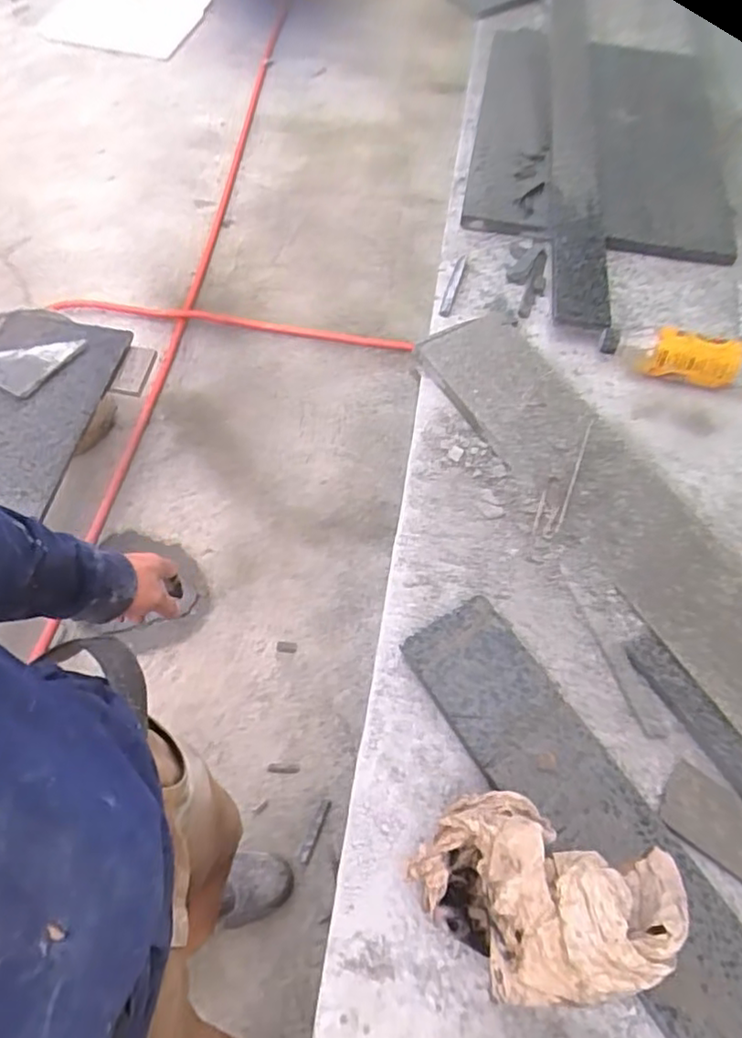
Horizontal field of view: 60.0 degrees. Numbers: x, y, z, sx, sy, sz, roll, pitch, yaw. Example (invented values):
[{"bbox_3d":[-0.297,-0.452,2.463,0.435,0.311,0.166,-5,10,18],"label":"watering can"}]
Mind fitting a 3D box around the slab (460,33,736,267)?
[{"bbox_3d":[0.341,-0.575,0.958,0.359,0.032,0.464,10,66,1],"label":"slab"}]

